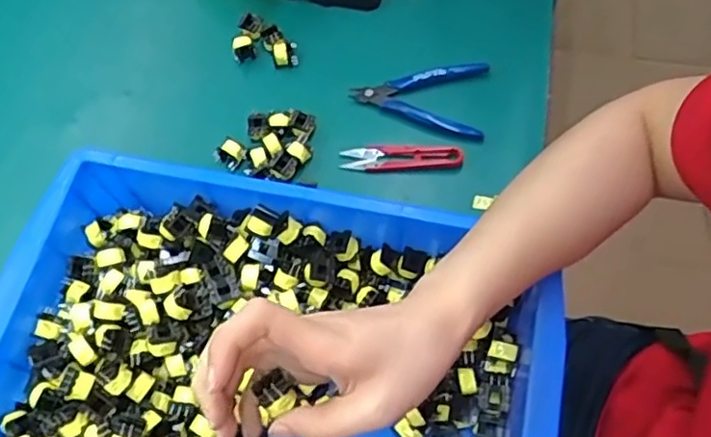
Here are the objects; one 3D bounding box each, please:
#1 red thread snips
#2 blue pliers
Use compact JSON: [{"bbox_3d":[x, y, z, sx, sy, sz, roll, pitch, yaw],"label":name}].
[{"bbox_3d":[0.040,-0.054,0.553,0.101,0.007,0.023,2,66,2],"label":"red thread snips"},{"bbox_3d":[0.057,-0.107,0.575,0.118,0.012,0.072,4,66,3],"label":"blue pliers"}]

